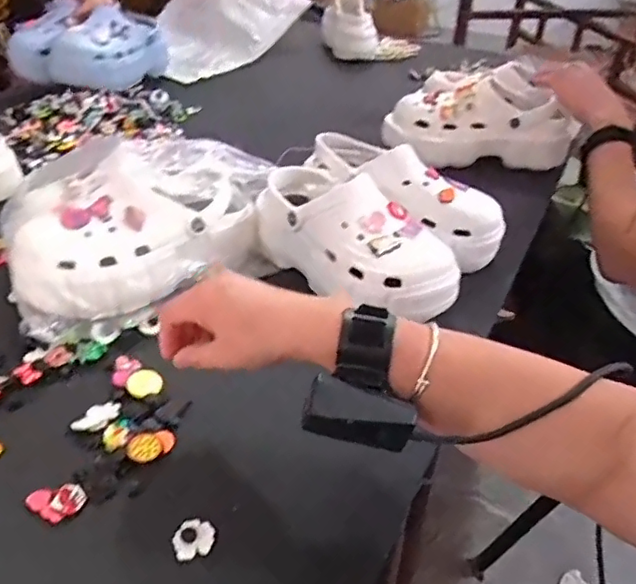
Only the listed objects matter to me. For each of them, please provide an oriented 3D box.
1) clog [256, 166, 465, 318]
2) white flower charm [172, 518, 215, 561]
[{"bbox_3d":[0.032,-0.060,0.623,0.098,0.099,0.240,-28,47,-33],"label":"clog"},{"bbox_3d":[-0.088,0.175,0.415,0.028,0.004,0.029,2,47,-2],"label":"white flower charm"}]

